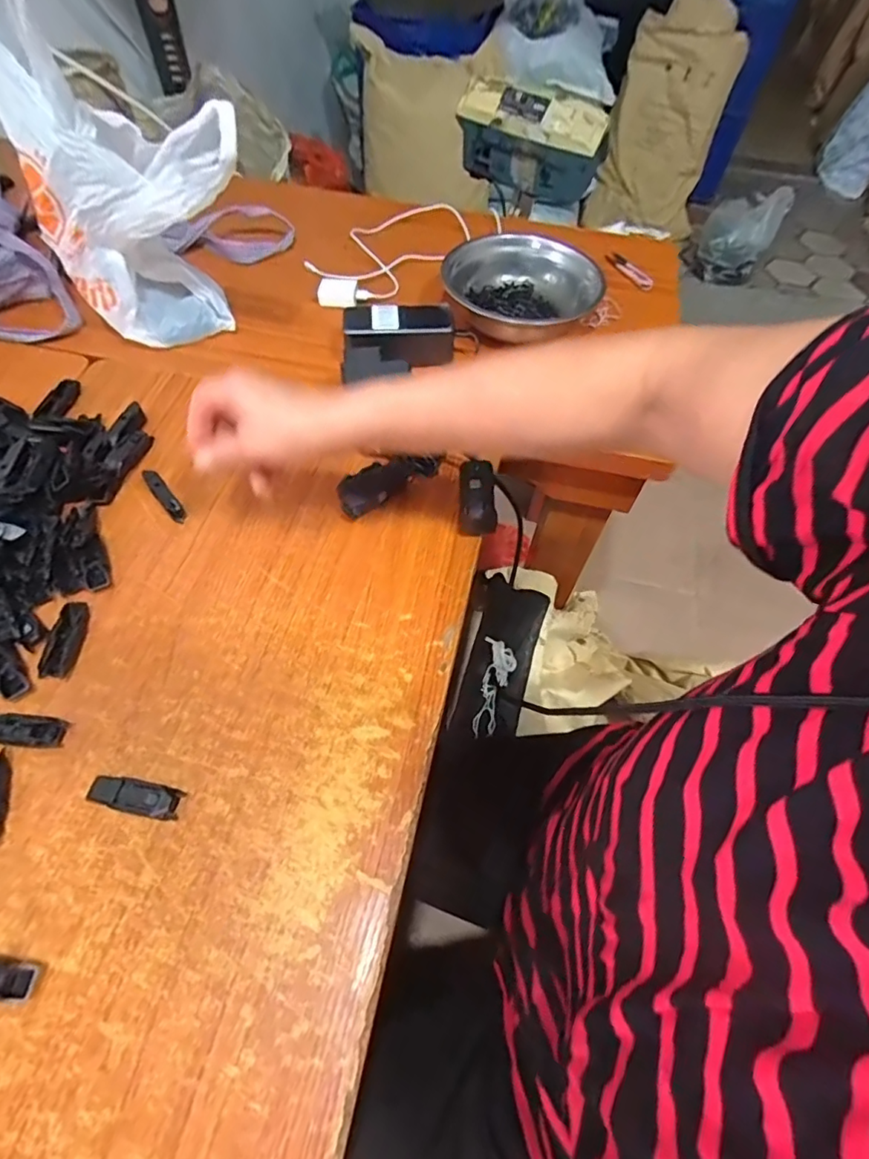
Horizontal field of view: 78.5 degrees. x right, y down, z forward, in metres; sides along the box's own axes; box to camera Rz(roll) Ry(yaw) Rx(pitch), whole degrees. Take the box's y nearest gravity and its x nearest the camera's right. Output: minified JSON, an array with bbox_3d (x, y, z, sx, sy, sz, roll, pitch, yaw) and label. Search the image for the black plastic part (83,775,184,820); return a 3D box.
[{"bbox_3d":[-0.216,0.155,0.381,0.065,0.016,0.022,11,58,3],"label":"black plastic part"}]

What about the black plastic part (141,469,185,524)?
[{"bbox_3d":[-0.262,-0.082,0.515,0.016,0.019,0.062,-35,79,-22],"label":"black plastic part"}]

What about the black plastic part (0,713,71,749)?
[{"bbox_3d":[-0.314,0.113,0.402,0.065,0.008,0.023,7,58,1],"label":"black plastic part"}]

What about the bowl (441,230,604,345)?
[{"bbox_3d":[0.108,-0.362,0.679,0.194,0.055,0.186,4,58,0],"label":"bowl"}]

